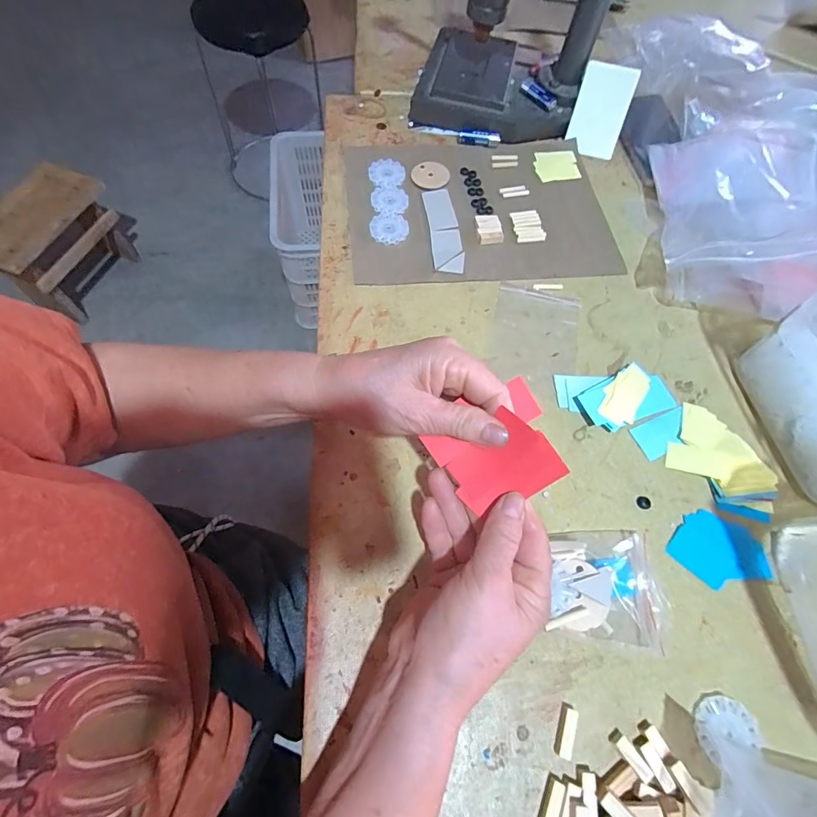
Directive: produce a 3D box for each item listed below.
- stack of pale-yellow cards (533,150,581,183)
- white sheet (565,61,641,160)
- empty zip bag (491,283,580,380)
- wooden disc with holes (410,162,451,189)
[{"bbox_3d":[0.175,-0.288,0.500,0.056,0.004,0.051,-10,66,-8],"label":"stack of pale-yellow cards"},{"bbox_3d":[0.226,-0.351,0.502,0.058,0.092,0.008,19,22,13],"label":"white sheet"},{"bbox_3d":[0.120,-0.069,0.398,0.078,0.005,0.101,12,65,2],"label":"empty zip bag"},{"bbox_3d":[0.025,-0.261,0.473,0.041,0.004,0.040,1,65,-3],"label":"wooden disc with holes"}]

